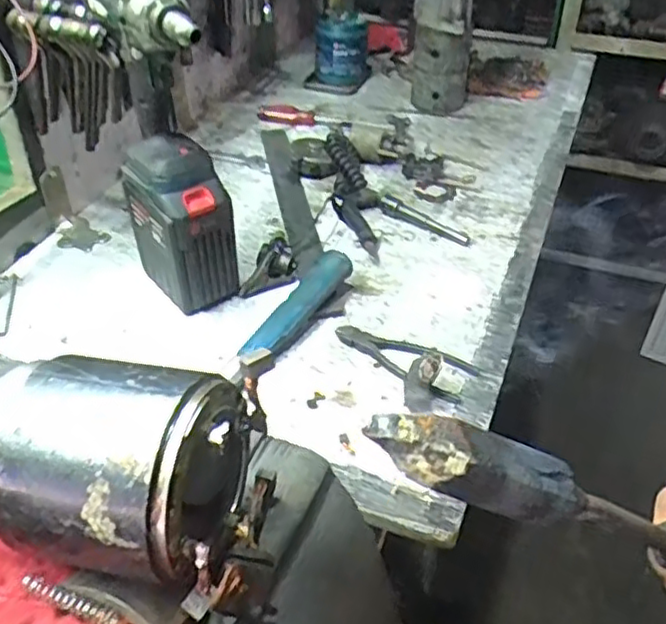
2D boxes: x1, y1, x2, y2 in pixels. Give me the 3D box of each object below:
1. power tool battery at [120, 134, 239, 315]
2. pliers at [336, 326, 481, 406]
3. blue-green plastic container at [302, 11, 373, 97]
[{"bbox_3d":[-0.163,-0.095,0.728,0.073,0.176,0.112,-32,49,-33],"label":"power tool battery"},{"bbox_3d":[0.070,0.044,0.696,0.145,0.011,0.055,21,44,24],"label":"pliers"},{"bbox_3d":[0.007,-0.444,1.182,0.108,0.101,0.087,5,40,6],"label":"blue-green plastic container"}]

